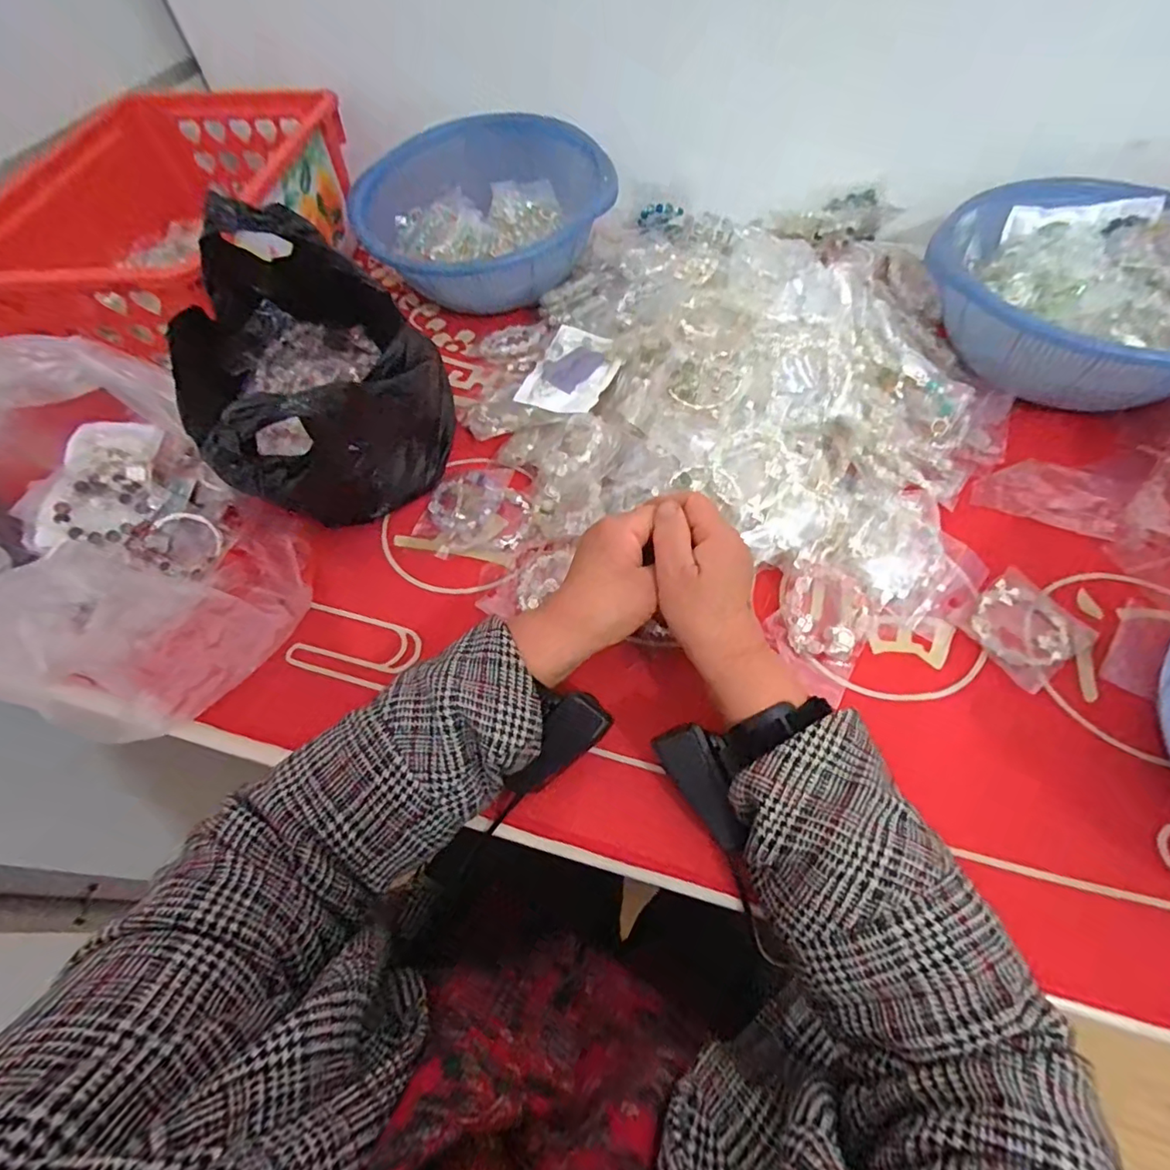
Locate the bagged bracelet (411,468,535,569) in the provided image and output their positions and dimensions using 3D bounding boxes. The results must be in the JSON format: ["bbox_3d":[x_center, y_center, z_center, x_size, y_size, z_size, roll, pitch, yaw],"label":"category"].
[{"bbox_3d":[-0.087,-0.060,0.453,0.089,0.020,0.090,-2,58,2],"label":"bagged bracelet"}]

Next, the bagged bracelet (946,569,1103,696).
[{"bbox_3d":[0.305,0.030,0.382,0.071,0.010,0.067,-30,61,-15],"label":"bagged bracelet"}]

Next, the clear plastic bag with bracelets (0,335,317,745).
[{"bbox_3d":[-0.345,-0.042,0.383,0.283,0.131,0.203,32,65,21],"label":"clear plastic bag with bracelets"}]

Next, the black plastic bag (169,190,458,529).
[{"bbox_3d":[-0.210,-0.157,0.419,0.177,0.182,0.212,16,60,13],"label":"black plastic bag"}]

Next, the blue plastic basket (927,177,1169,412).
[{"bbox_3d":[0.439,-0.255,0.481,0.264,0.083,0.229,13,59,12],"label":"blue plastic basket"}]

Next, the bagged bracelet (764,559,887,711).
[{"bbox_3d":[0.165,0.028,0.385,0.065,0.026,0.088,26,62,18],"label":"bagged bracelet"}]

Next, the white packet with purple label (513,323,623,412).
[{"bbox_3d":[-0.011,-0.189,0.486,0.071,0.006,0.093,25,72,16],"label":"white packet with purple label"}]

